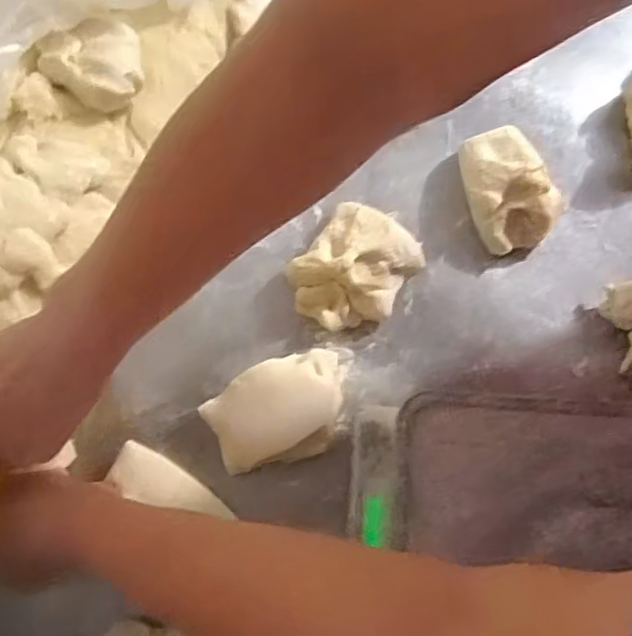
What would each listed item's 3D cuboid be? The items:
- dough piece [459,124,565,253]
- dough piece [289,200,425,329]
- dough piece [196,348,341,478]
[{"bbox_3d":[0.147,-0.101,0.513,0.069,0.047,0.093,-21,75,-7],"label":"dough piece"},{"bbox_3d":[0.029,-0.037,0.498,0.079,0.042,0.094,34,76,8],"label":"dough piece"},{"bbox_3d":[-0.025,0.065,0.472,0.097,0.037,0.068,-16,75,-6],"label":"dough piece"}]

